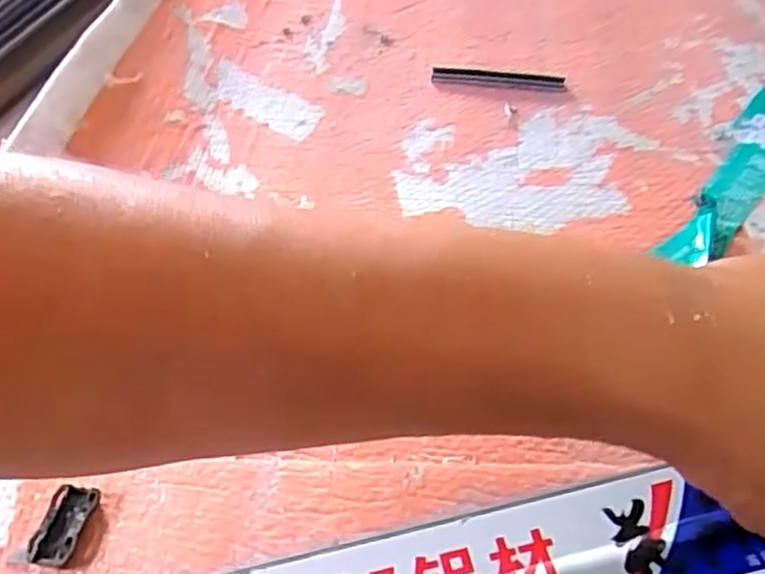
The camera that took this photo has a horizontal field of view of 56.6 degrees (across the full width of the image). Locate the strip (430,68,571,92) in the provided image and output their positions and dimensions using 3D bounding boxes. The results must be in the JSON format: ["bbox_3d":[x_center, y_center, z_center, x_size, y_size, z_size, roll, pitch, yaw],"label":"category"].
[{"bbox_3d":[0.078,-0.140,0.480,0.088,0.009,0.014,11,50,13],"label":"strip"}]

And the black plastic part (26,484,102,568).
[{"bbox_3d":[-0.131,0.098,0.293,0.018,0.007,0.032,6,49,9],"label":"black plastic part"}]

